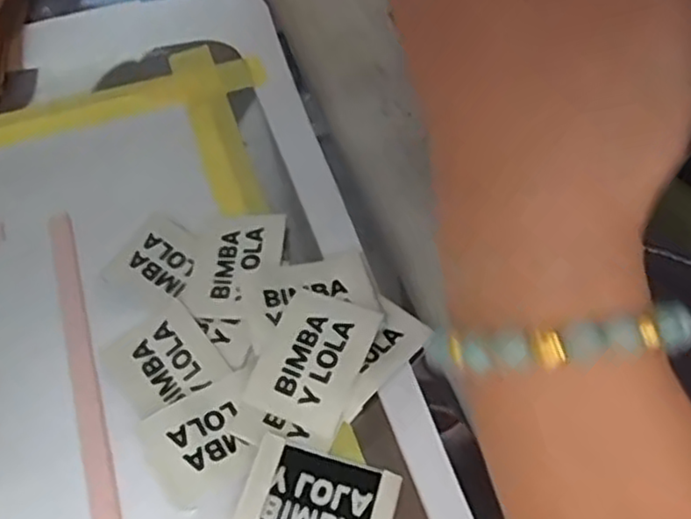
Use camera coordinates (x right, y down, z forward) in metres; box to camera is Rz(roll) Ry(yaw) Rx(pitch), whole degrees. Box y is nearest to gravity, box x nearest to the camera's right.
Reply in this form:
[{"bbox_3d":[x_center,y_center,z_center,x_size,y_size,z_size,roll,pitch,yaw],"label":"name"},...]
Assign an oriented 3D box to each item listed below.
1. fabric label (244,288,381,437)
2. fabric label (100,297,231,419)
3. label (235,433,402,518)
[{"bbox_3d":[-0.013,0.040,0.296,0.041,0.008,0.058,20,60,14],"label":"fabric label"},{"bbox_3d":[-0.078,0.043,0.301,0.041,0.004,0.045,-34,62,-19],"label":"fabric label"},{"bbox_3d":[-0.010,0.094,0.266,0.056,0.007,0.040,14,62,5],"label":"label"}]

